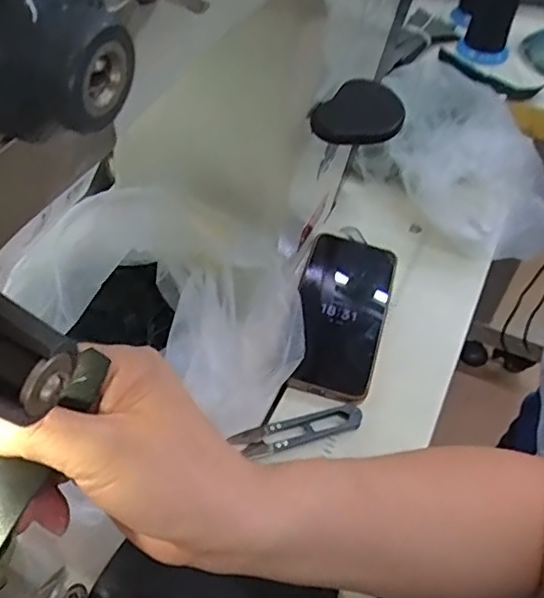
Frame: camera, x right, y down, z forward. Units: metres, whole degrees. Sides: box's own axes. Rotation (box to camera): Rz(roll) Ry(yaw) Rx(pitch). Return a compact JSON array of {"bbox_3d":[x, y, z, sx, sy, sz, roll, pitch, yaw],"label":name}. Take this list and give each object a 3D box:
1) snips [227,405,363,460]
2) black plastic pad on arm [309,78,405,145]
[{"bbox_3d":[0.020,0.094,0.436,0.091,0.012,0.022,-14,53,-13],"label":"snips"},{"bbox_3d":[0.048,-0.108,0.345,0.051,0.011,0.048,3,51,0],"label":"black plastic pad on arm"}]

